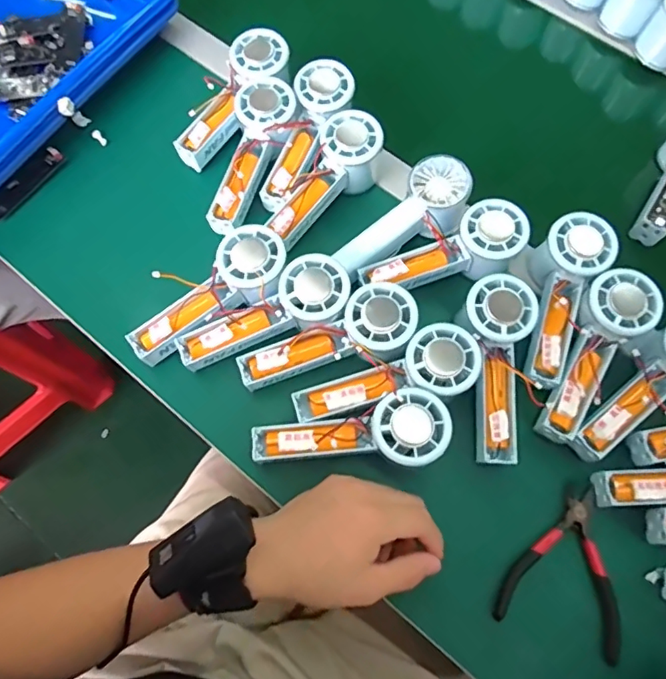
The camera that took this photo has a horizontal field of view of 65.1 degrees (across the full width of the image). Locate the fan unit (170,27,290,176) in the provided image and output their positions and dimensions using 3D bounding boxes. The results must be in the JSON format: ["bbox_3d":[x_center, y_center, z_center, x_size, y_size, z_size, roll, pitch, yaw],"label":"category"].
[{"bbox_3d":[-0.096,-0.237,0.513,0.057,0.032,0.155,33,89,10],"label":"fan unit"}]

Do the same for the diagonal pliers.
[{"bbox_3d":[0.181,0.170,0.400,0.091,0.009,0.113,18,70,5],"label":"diagonal pliers"}]

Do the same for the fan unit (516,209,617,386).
[{"bbox_3d":[0.197,-0.033,0.459,0.059,0.053,0.152,17,83,5],"label":"fan unit"}]

